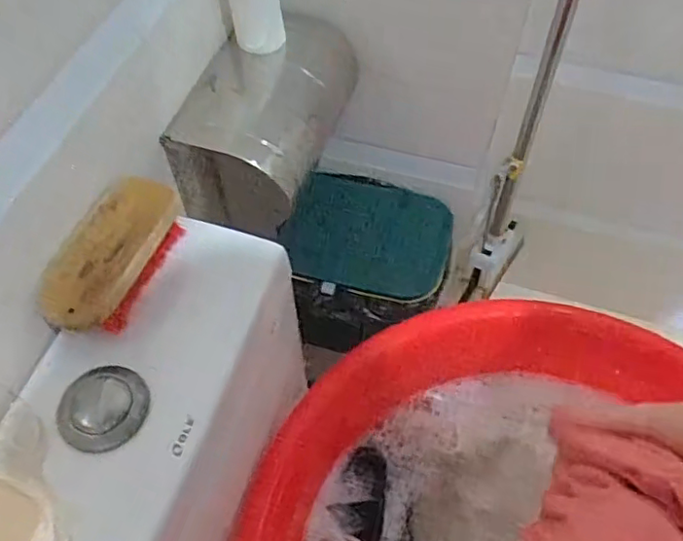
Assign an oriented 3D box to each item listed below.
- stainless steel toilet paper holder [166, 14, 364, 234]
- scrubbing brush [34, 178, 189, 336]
[{"bbox_3d":[-0.068,-0.163,0.604,0.120,0.106,0.222,15,58,10],"label":"stainless steel toilet paper holder"},{"bbox_3d":[-0.166,-0.011,0.445,0.067,0.041,0.132,12,58,8],"label":"scrubbing brush"}]

